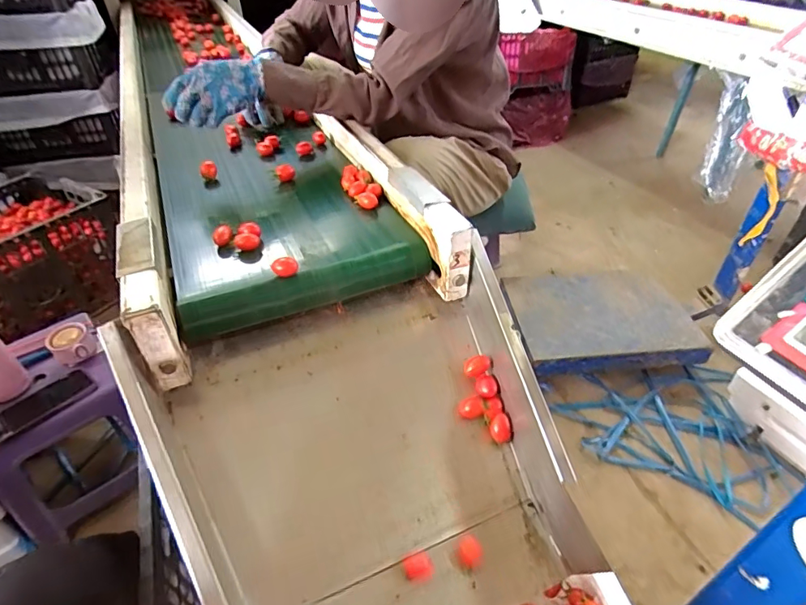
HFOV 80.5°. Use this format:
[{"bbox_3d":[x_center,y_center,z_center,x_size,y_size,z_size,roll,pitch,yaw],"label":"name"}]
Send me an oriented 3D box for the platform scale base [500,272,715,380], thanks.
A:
[{"bbox_3d":[0.453,0.032,1.145,0.392,0.083,0.315,-6,40,-3],"label":"platform scale base"}]

